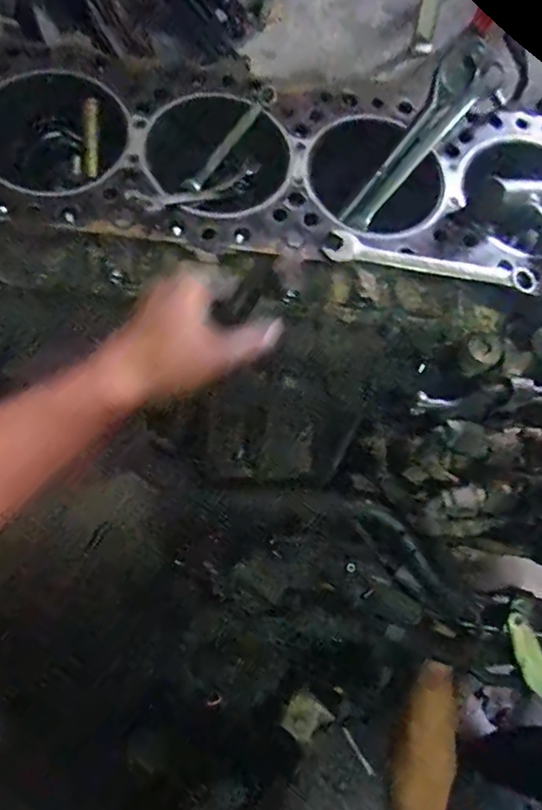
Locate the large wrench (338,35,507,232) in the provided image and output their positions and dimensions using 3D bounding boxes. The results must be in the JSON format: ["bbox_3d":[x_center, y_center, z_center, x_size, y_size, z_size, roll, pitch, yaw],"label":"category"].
[{"bbox_3d":[0.148,-0.265,0.564,0.064,0.026,0.200,44,111,11],"label":"large wrench"}]

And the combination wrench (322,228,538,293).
[{"bbox_3d":[0.152,-0.135,0.515,0.200,0.014,0.036,10,76,4],"label":"combination wrench"}]

